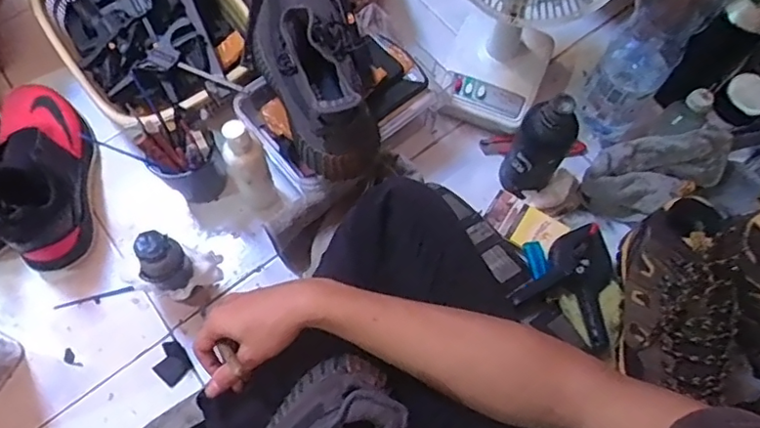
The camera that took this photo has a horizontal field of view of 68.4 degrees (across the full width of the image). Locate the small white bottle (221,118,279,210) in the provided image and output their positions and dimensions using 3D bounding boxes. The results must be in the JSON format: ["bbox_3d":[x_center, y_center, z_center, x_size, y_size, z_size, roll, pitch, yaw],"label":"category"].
[{"bbox_3d":[-0.162,-0.056,0.697,0.045,0.151,0.052,-24,70,-11],"label":"small white bottle"}]

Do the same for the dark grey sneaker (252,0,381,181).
[{"bbox_3d":[-0.087,-0.188,0.665,0.120,0.095,0.290,-13,68,-7],"label":"dark grey sneaker"}]

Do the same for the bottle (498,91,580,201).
[{"bbox_3d":[0.193,-0.080,0.692,0.065,0.156,0.054,42,72,14],"label":"bottle"}]

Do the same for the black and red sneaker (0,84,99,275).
[{"bbox_3d":[-0.445,-0.070,0.724,0.109,0.121,0.273,-13,68,-7],"label":"black and red sneaker"}]

